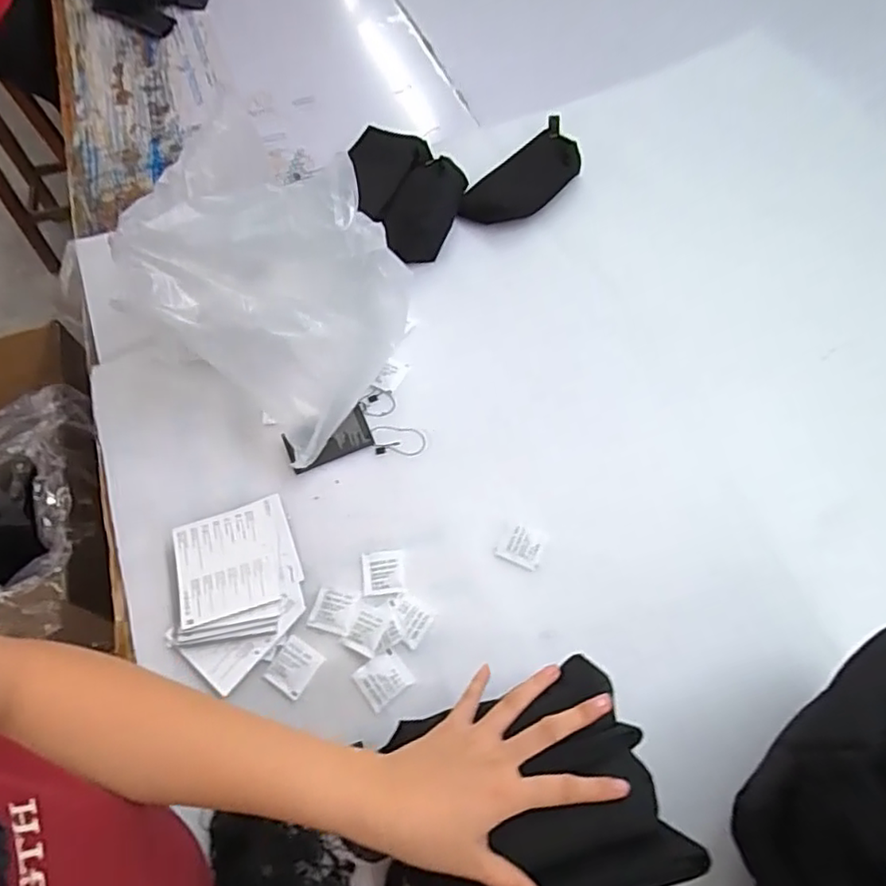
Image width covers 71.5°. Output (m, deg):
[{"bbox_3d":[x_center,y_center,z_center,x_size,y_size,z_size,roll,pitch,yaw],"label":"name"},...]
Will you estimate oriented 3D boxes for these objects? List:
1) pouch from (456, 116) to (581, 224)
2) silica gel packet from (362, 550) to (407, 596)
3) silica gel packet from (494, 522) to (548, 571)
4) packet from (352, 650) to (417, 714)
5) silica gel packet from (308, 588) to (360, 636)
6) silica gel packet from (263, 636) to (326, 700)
[{"bbox_3d":[0.116,-0.363,0.838,0.097,0.022,0.223,33,67,21],"label":"pouch"},{"bbox_3d":[-0.057,0.123,0.585,0.040,0.004,0.044,-8,59,0],"label":"silica gel packet"},{"bbox_3d":[0.076,0.099,0.594,0.041,0.009,0.037,21,63,16],"label":"silica gel packet"},{"bbox_3d":[-0.052,0.206,0.537,0.042,0.006,0.037,-34,63,-15],"label":"packet"},{"bbox_3d":[-0.102,0.155,0.569,0.038,0.004,0.038,11,61,11],"label":"silica gel packet"},{"bbox_3d":[-0.132,0.199,0.545,0.036,0.004,0.043,29,66,19],"label":"silica gel packet"}]

